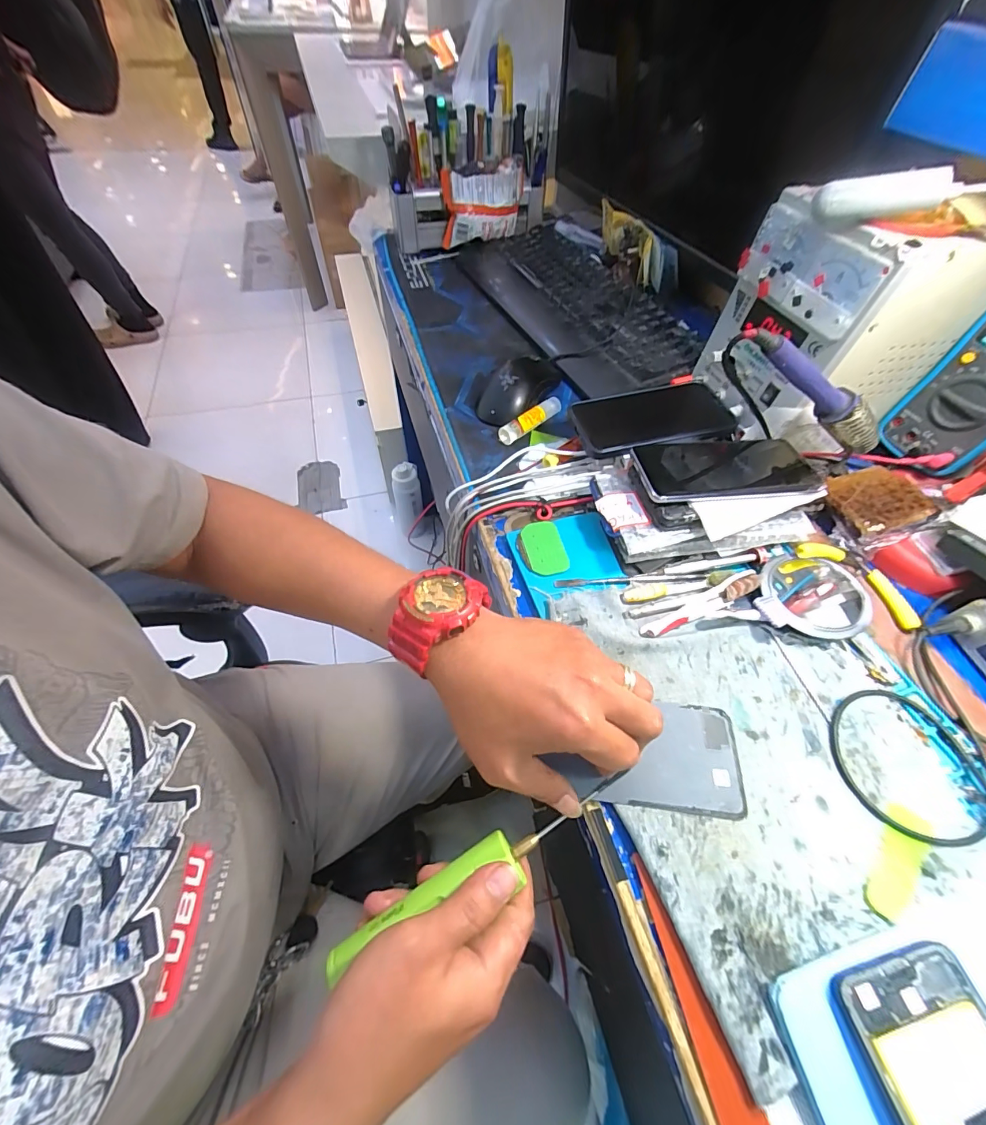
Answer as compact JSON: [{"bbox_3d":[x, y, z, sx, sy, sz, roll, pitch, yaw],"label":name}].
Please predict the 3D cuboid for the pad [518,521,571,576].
[{"bbox_3d":[0.047,-0.014,0.399,0.037,0.007,0.056,-8,57,-9],"label":"pad"}]

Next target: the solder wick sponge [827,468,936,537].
[{"bbox_3d":[0.352,-0.058,0.403,0.064,0.021,0.069,-13,57,-5],"label":"solder wick sponge"}]

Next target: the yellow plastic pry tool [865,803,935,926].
[{"bbox_3d":[0.247,0.182,0.265,0.022,0.004,0.071,33,57,28],"label":"yellow plastic pry tool"}]

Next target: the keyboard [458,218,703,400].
[{"bbox_3d":[0.117,-0.387,0.648,0.197,0.050,0.469,-16,58,-14],"label":"keyboard"}]

